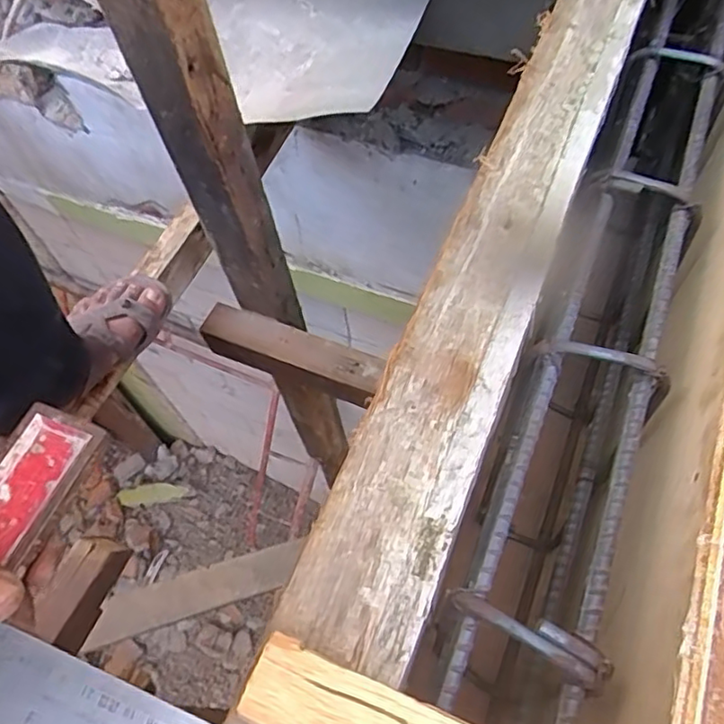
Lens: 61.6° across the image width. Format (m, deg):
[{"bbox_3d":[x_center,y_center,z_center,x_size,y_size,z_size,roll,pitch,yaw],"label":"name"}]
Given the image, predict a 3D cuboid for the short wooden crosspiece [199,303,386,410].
[{"bbox_3d":[-0.092,-0.008,0.815,0.248,0.061,0.053,20,63,14],"label":"short wooden crosspiece"}]

